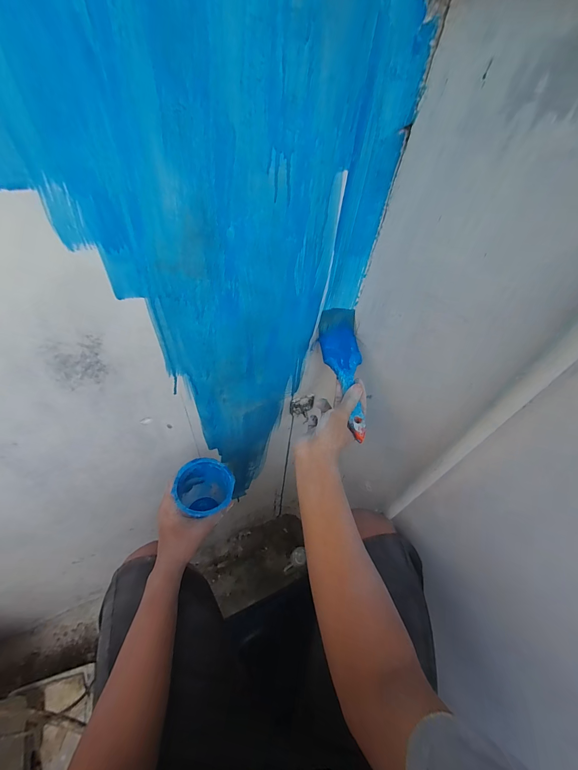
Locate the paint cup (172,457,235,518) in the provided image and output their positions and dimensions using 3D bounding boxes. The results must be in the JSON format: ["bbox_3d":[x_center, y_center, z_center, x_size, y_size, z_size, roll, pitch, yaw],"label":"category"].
[{"bbox_3d":[-0.138,0.199,0.535,0.090,0.136,0.085,3,51,-4],"label":"paint cup"}]

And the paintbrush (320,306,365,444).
[{"bbox_3d":[0.086,-0.021,0.453,0.062,0.029,0.200,-3,69,-8],"label":"paintbrush"}]

